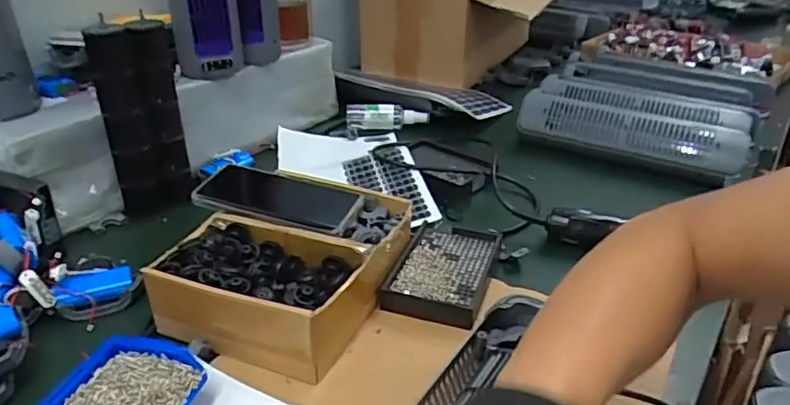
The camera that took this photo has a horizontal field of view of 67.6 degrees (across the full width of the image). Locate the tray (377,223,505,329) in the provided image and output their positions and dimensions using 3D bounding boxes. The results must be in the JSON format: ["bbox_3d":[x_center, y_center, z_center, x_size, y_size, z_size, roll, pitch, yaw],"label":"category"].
[{"bbox_3d":[0.052,0.065,0.602,0.089,0.023,0.156,10,30,16],"label":"tray"}]

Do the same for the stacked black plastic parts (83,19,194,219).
[{"bbox_3d":[-0.284,-0.095,0.671,0.080,0.209,0.041,-10,30,-18],"label":"stacked black plastic parts"}]

